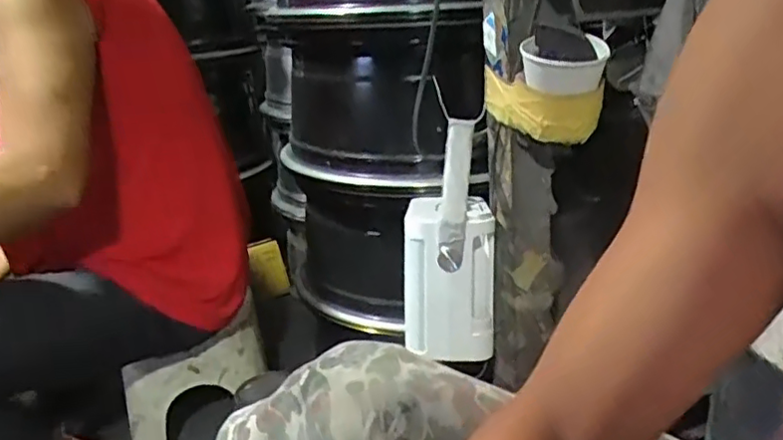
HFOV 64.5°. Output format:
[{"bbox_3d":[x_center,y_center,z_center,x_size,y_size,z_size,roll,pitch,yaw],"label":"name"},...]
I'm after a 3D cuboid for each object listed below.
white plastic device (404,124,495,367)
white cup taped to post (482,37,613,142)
[{"bbox_3d":[0.063,0.012,0.687,0.099,0.260,0.072,1,-8,16],"label":"white plastic device"},{"bbox_3d":[0.155,-0.131,0.635,0.116,0.091,0.100,-1,22,10],"label":"white cup taped to post"}]

